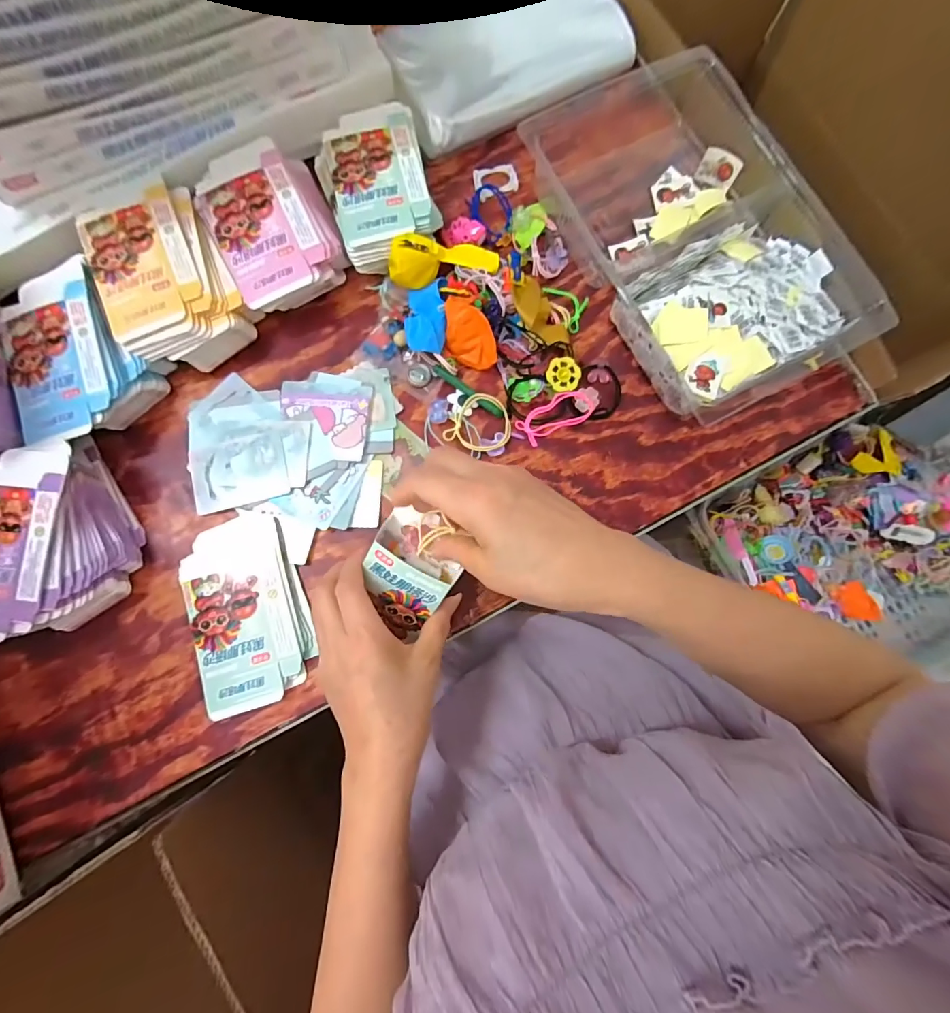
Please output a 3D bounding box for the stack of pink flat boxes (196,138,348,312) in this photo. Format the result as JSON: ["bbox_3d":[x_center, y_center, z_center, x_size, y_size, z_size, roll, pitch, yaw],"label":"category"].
[{"bbox_3d":[-0.189,-0.262,0.418,0.109,0.043,0.149,-27,84,-5],"label":"stack of pink flat boxes"}]

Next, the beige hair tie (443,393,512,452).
[{"bbox_3d":[0.007,-0.076,0.412,0.055,0.010,0.059,0,82,-1],"label":"beige hair tie"}]

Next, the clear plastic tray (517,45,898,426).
[{"bbox_3d":[0.202,-0.276,0.425,0.216,0.049,0.373,-28,84,-5],"label":"clear plastic tray"}]

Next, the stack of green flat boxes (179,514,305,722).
[{"bbox_3d":[-0.203,0.092,0.383,0.086,0.013,0.158,-17,83,-3],"label":"stack of green flat boxes"}]

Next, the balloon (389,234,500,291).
[{"bbox_3d":[-0.030,-0.233,0.414,0.107,0.031,0.037,-18,83,-23],"label":"balloon"}]

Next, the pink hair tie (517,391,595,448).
[{"bbox_3d":[0.077,-0.085,0.415,0.071,0.011,0.031,-27,84,-5],"label":"pink hair tie"}]

